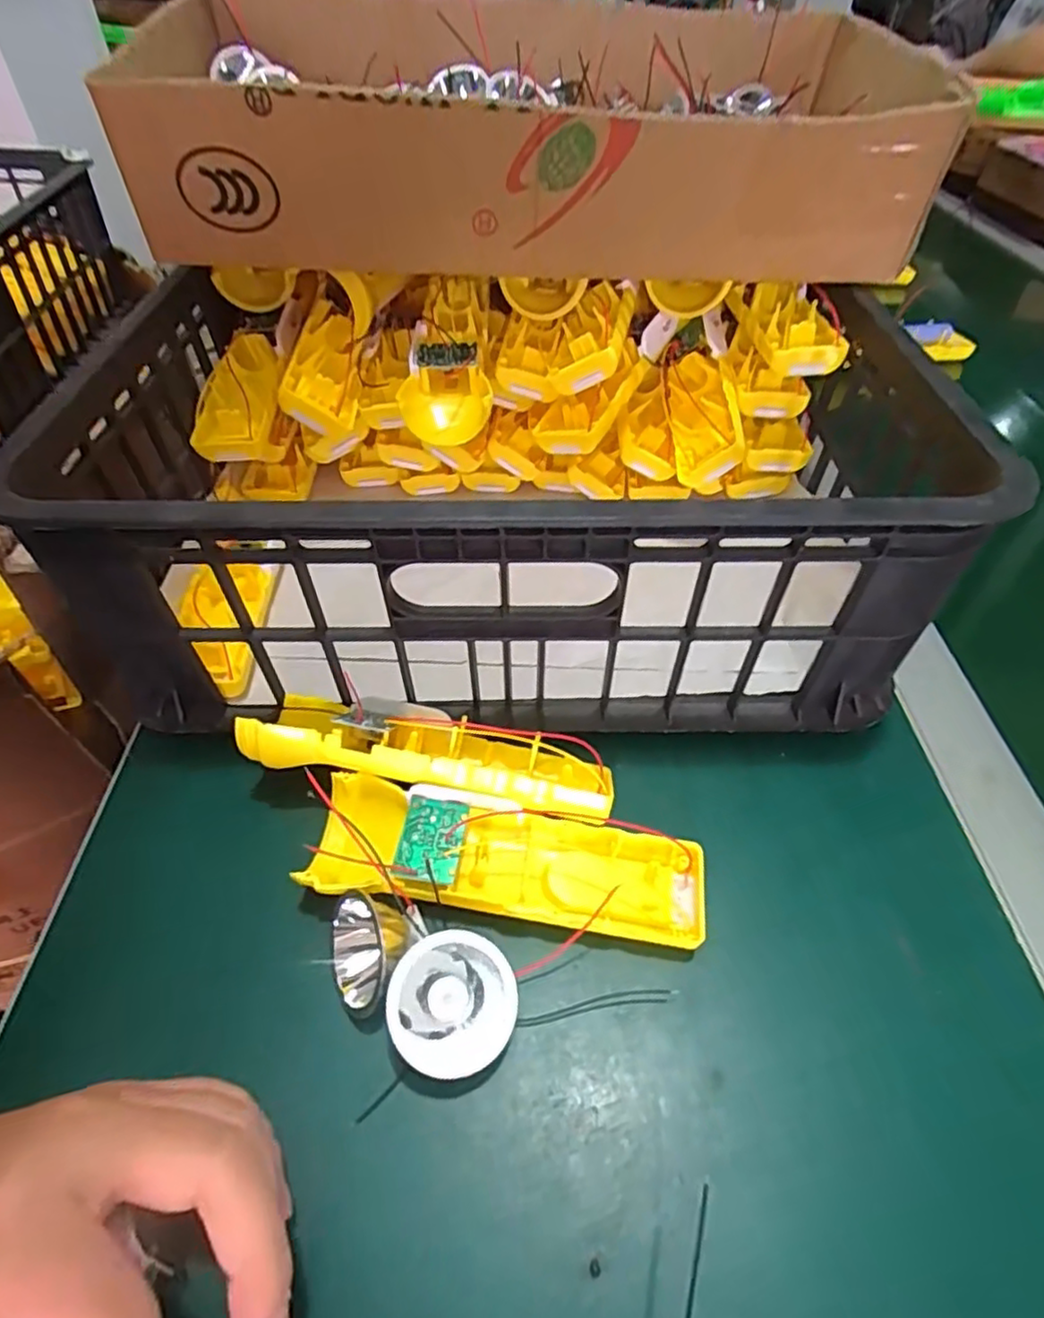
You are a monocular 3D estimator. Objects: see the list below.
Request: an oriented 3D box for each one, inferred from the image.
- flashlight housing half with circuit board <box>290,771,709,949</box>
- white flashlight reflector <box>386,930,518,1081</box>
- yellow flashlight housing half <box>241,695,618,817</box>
[{"bbox_3d":[-0.005,0.086,0.273,0.160,0.029,0.050,8,49,6],"label":"flashlight housing half with circuit board"},{"bbox_3d":[-0.027,0.125,0.240,0.044,0.023,0.044,4,68,-11],"label":"white flashlight reflector"},{"bbox_3d":[-0.041,0.040,0.301,0.163,0.039,0.051,7,48,6],"label":"yellow flashlight housing half"}]

